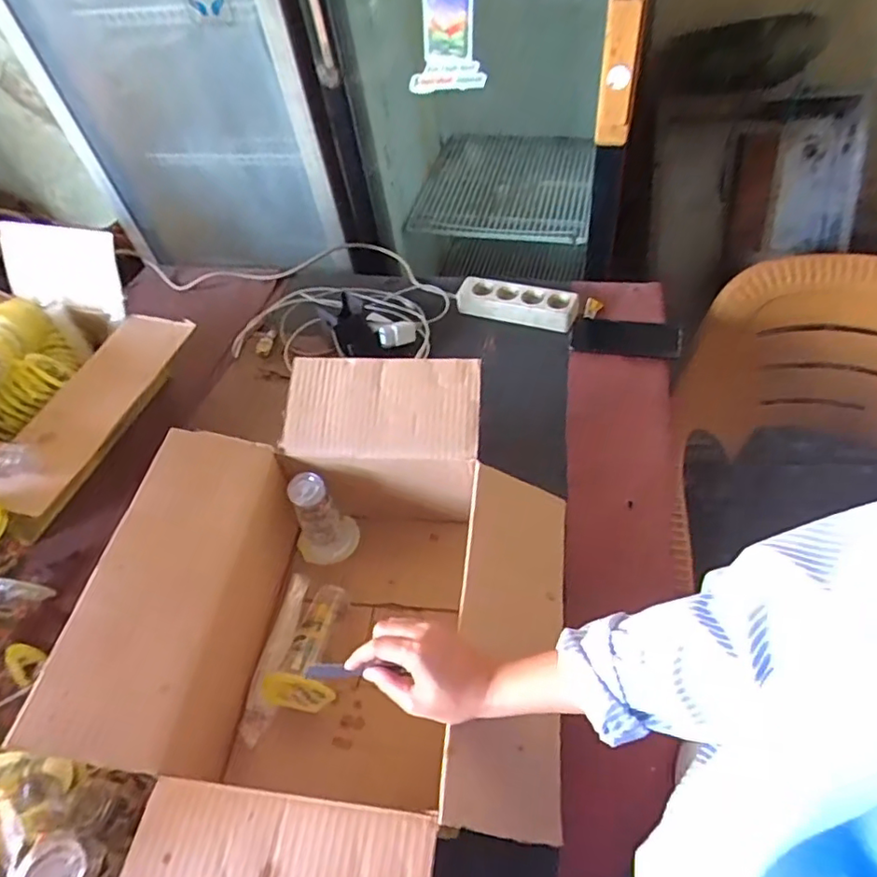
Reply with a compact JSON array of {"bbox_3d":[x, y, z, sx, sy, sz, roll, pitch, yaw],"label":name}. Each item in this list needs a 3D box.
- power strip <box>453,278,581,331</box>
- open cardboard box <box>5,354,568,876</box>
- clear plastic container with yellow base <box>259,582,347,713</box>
[{"bbox_3d":[0.132,-0.228,0.969,0.200,0.048,0.053,14,53,17],"label":"power strip"},{"bbox_3d":[-0.088,0.178,0.569,0.438,0.168,0.552,3,51,9],"label":"open cardboard box"},{"bbox_3d":[-0.137,0.215,0.612,0.072,0.056,0.124,4,51,9],"label":"clear plastic container with yellow base"}]

